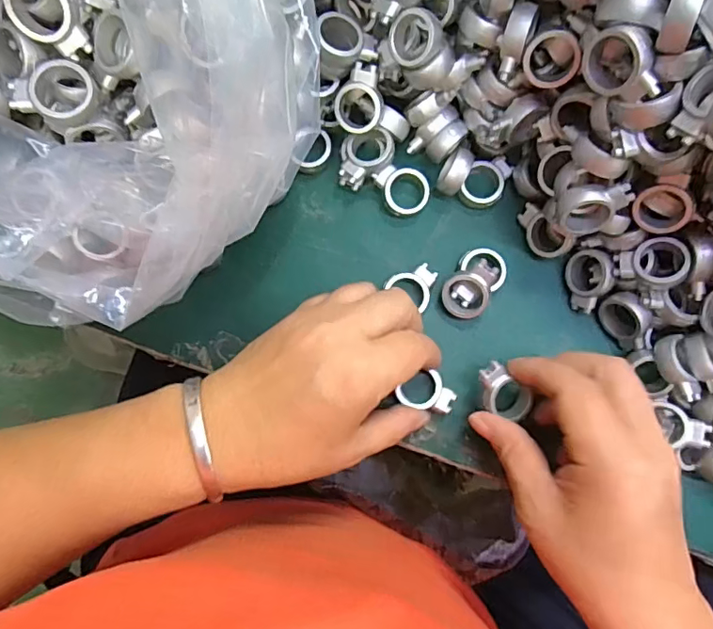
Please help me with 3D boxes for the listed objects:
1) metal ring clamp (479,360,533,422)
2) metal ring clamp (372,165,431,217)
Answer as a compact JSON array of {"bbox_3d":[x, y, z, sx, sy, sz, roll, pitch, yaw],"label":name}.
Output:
[{"bbox_3d":[0.076,0.042,0.276,0.021,0.011,0.032,-45,84,-4],"label":"metal ring clamp"},{"bbox_3d":[0.028,-0.072,0.301,0.030,0.013,0.029,0,83,2],"label":"metal ring clamp"}]

